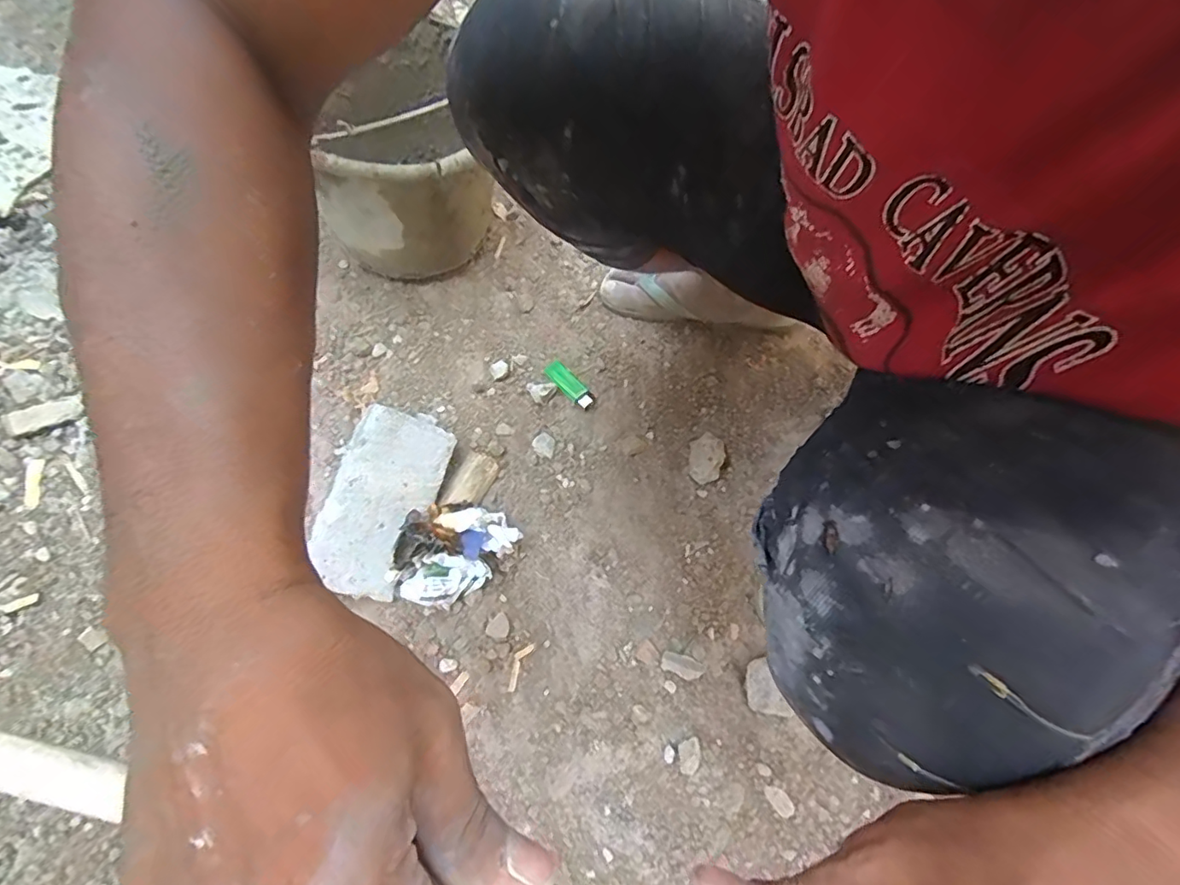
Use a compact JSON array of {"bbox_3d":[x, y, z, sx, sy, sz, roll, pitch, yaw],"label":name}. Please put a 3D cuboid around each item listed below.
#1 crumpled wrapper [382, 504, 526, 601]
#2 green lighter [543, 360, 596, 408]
[{"bbox_3d":[-0.148,0.120,0.589,0.125,0.054,0.111,11,67,4],"label":"crumpled wrapper"},{"bbox_3d":[-0.026,-0.074,0.686,0.027,0.014,0.079,-37,72,-15],"label":"green lighter"}]

